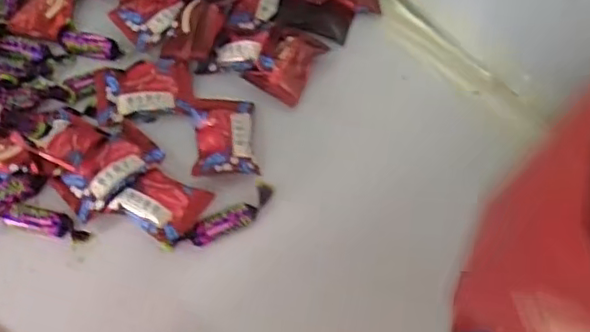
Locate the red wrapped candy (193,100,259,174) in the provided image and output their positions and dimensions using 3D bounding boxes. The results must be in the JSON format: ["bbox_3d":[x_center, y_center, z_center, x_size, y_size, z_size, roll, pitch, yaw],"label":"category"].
[{"bbox_3d":[-0.052,-0.024,0.463,0.044,0.019,0.066,-4,60,-3],"label":"red wrapped candy"}]

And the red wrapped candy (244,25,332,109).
[{"bbox_3d":[-0.006,-0.084,0.496,0.042,0.024,0.056,25,63,14],"label":"red wrapped candy"}]

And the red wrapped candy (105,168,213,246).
[{"bbox_3d":[-0.091,0.025,0.429,0.055,0.016,0.043,30,64,16],"label":"red wrapped candy"}]

